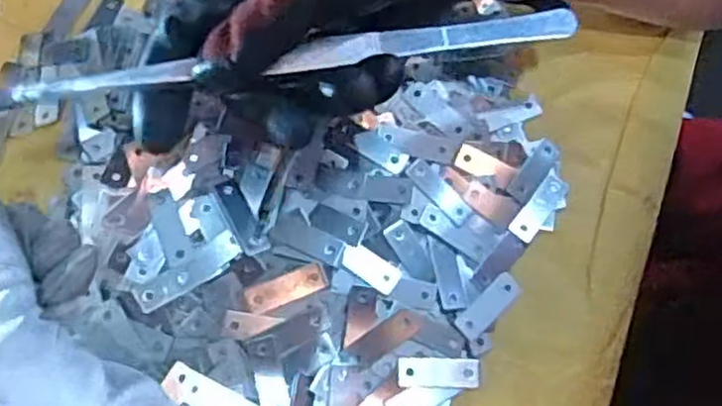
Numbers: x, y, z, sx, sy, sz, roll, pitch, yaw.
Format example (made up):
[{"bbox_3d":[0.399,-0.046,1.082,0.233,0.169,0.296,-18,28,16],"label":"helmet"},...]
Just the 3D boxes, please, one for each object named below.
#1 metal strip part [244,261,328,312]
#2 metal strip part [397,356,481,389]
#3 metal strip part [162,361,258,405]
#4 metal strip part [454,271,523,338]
[{"bbox_3d":[-0.032,0.035,0.321,0.035,0.004,0.012,-19,73,-8],"label":"metal strip part"},{"bbox_3d":[0.033,0.072,0.321,0.035,0.004,0.013,3,71,-1],"label":"metal strip part"},{"bbox_3d":[-0.061,0.081,0.311,0.042,0.004,0.014,31,76,-4],"label":"metal strip part"},{"bbox_3d":[0.057,0.046,0.333,0.013,0.004,0.035,43,75,11],"label":"metal strip part"}]

